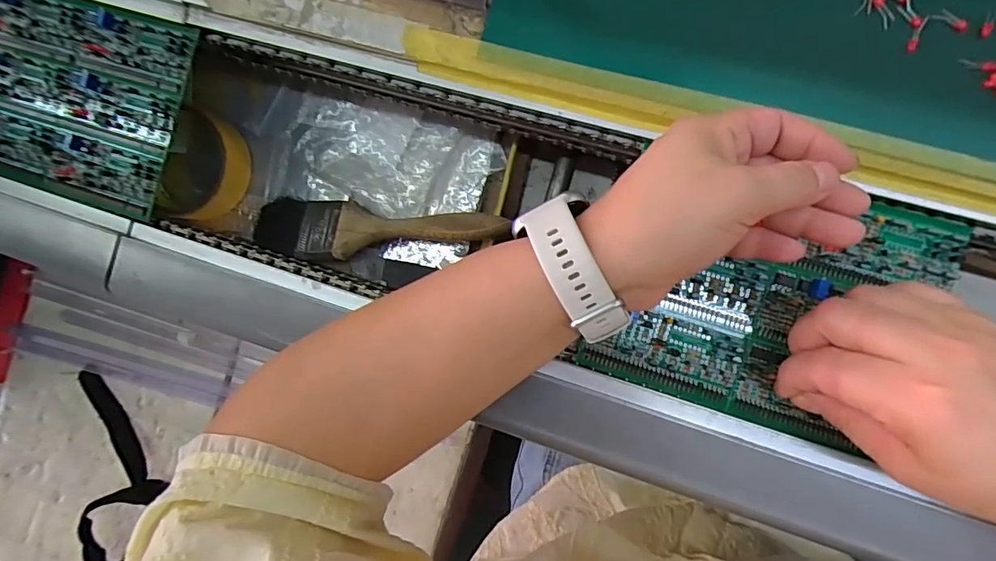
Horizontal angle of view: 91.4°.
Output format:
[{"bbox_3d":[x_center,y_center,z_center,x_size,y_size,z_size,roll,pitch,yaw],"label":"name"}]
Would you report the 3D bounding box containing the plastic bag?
[{"bbox_3d":[-0.105,-0.074,0.377,0.189,0.019,0.128,17,92,8],"label":"plastic bag"}]

